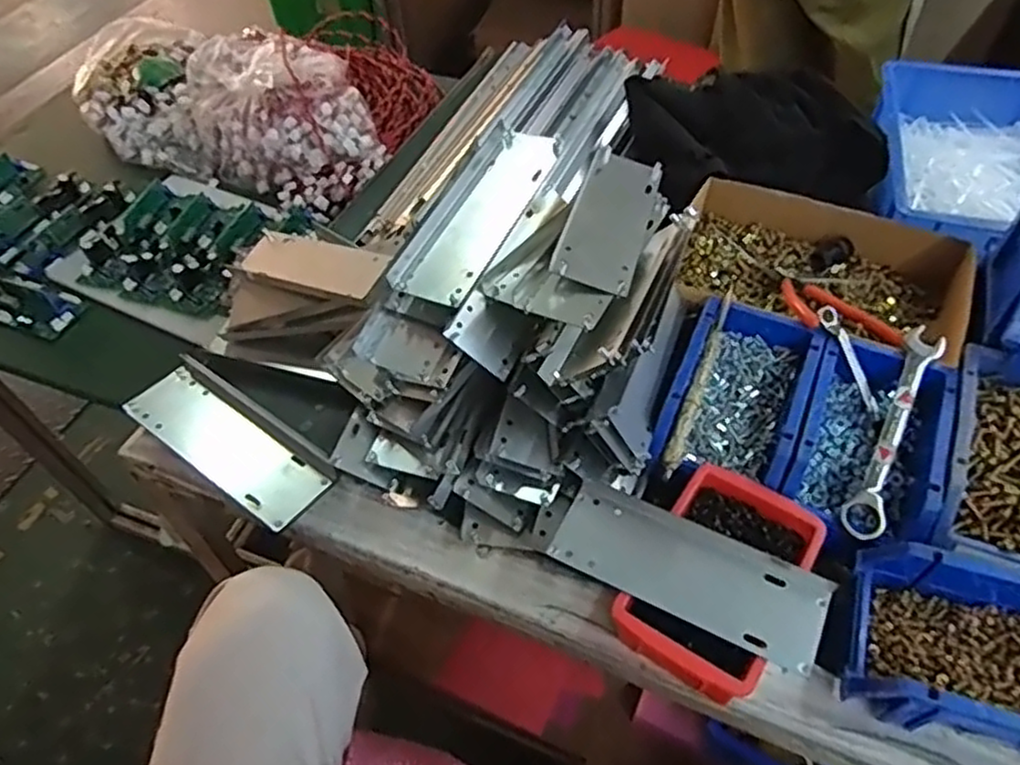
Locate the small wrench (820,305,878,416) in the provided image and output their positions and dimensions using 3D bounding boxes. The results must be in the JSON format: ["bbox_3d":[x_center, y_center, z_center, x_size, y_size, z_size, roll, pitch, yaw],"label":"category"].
[{"bbox_3d":[0.280,-0.019,0.581,0.012,0.012,0.095,-18,78,-10],"label":"small wrench"}]

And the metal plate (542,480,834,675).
[{"bbox_3d":[0.121,0.127,0.482,0.178,0.004,0.066,21,55,19],"label":"metal plate"}]

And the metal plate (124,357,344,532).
[{"bbox_3d":[-0.231,0.046,0.581,0.187,0.014,0.071,31,60,21],"label":"metal plate"}]

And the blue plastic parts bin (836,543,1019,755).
[{"bbox_3d":[0.304,0.174,0.453,0.162,0.068,0.115,16,56,15],"label":"blue plastic parts bin"}]

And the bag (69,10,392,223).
[{"bbox_3d":[-0.397,-0.387,0.968,0.522,0.117,0.230,28,60,22],"label":"bag"}]

